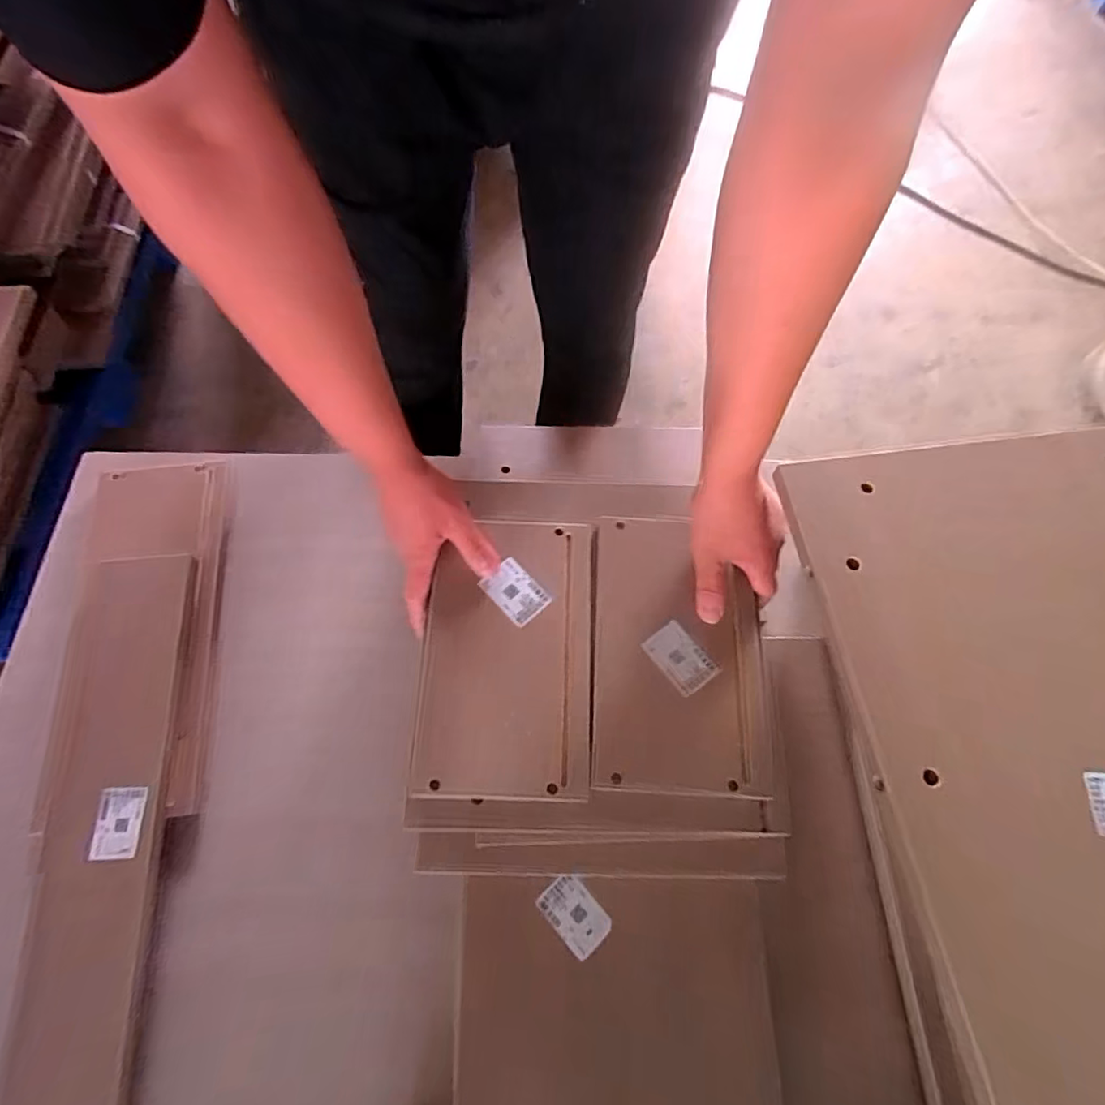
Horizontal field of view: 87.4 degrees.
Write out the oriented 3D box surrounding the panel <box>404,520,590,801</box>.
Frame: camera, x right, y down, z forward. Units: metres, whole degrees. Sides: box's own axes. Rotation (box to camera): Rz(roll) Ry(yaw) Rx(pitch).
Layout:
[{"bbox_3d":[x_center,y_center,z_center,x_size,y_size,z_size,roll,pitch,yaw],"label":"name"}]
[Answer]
[{"bbox_3d":[-0.040,0.086,0.516,0.146,0.012,0.243,3,67,-1],"label":"panel"}]

